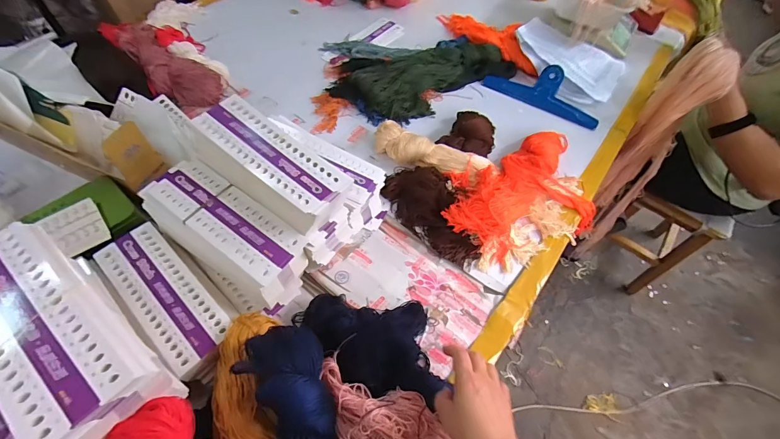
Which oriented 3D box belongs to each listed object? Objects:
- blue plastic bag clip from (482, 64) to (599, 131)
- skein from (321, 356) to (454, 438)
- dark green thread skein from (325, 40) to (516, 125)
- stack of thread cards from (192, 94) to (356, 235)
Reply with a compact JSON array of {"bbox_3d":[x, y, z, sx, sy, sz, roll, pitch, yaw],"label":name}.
[{"bbox_3d":[0.403,-0.335,0.907,0.295,0.059,0.091,32,61,16],"label":"blue plastic bag clip"},{"bbox_3d":[0.011,0.251,0.429,0.223,0.042,0.082,31,60,-1],"label":"skein"},{"bbox_3d":[0.088,-0.391,0.913,0.491,0.049,0.252,-24,62,-18],"label":"dark green thread skein"},{"bbox_3d":[-0.181,-0.081,0.534,0.254,0.071,0.103,32,61,16],"label":"stack of thread cards"}]

